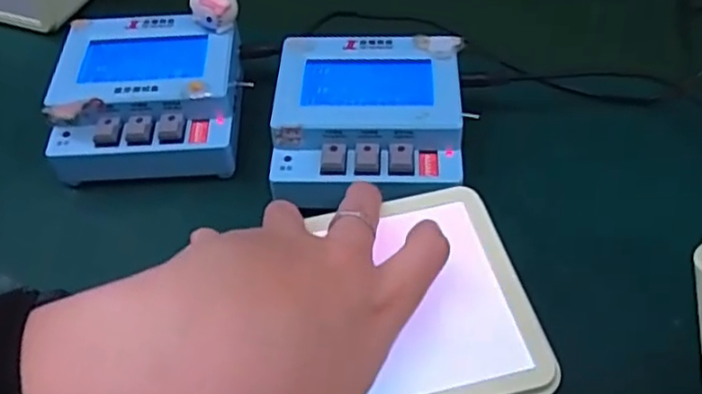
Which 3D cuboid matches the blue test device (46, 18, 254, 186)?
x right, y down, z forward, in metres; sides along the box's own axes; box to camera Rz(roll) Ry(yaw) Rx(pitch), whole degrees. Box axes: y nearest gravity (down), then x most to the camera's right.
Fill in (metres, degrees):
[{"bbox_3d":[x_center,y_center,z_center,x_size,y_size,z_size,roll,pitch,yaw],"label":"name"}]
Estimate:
[{"bbox_3d":[-0.117,-0.057,0.397,0.100,0.050,0.094,-2,49,0],"label":"blue test device"}]

